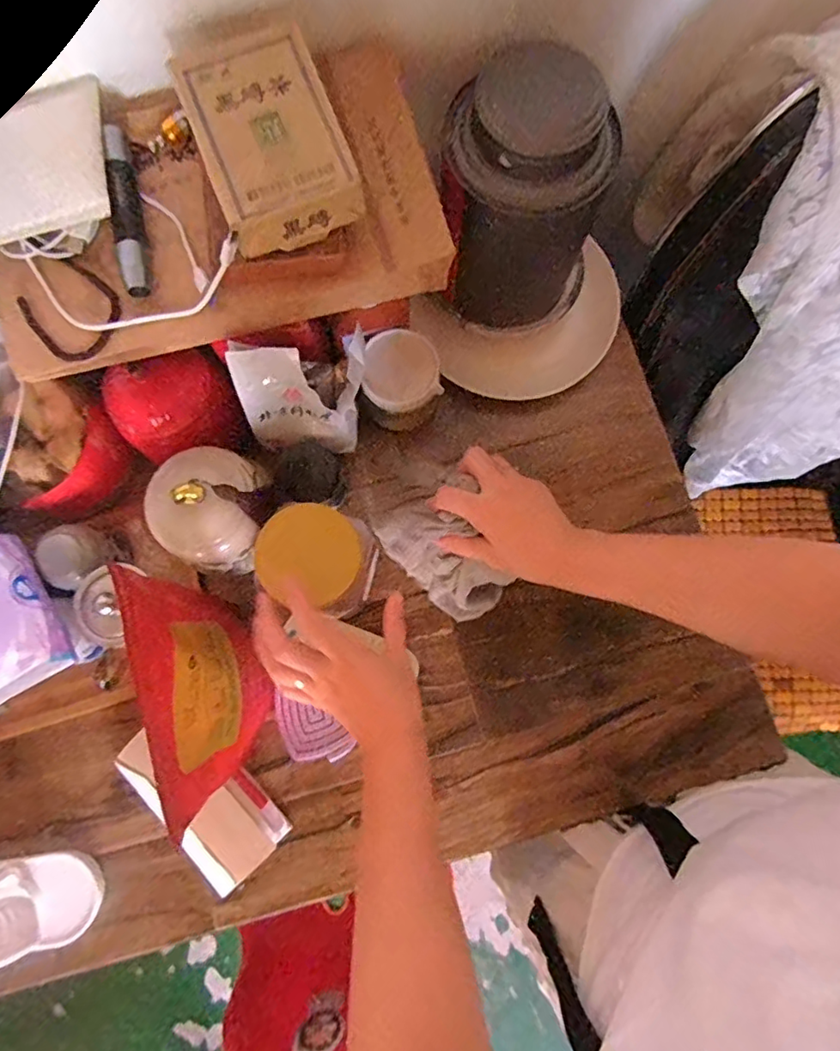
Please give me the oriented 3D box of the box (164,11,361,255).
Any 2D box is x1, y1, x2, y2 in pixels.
[{"bbox_3d":[-0.108,-0.290,0.424,0.110,0.035,0.157,-21,80,-4],"label":"box"}]

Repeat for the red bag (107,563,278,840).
[{"bbox_3d":[-0.168,0.128,0.455,0.027,0.207,0.168,-13,80,-3],"label":"red bag"}]

